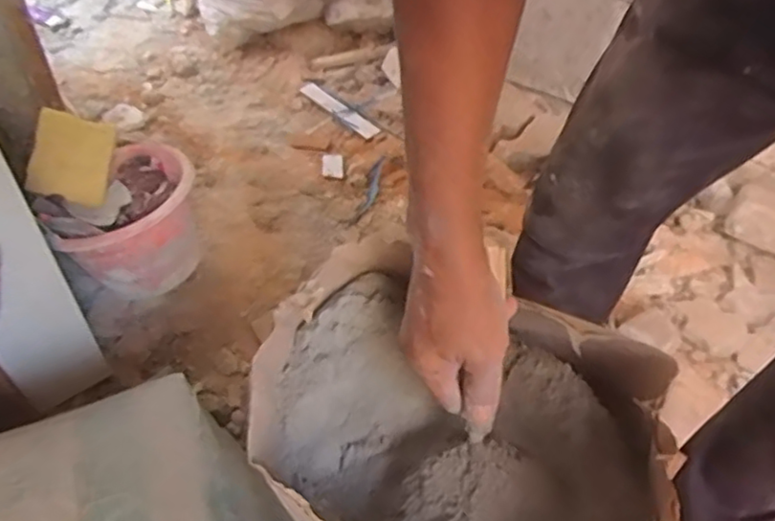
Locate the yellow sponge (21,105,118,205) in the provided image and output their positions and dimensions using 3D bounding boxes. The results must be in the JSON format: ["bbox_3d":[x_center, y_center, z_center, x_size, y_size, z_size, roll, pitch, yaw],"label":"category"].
[{"bbox_3d":[-0.488,-0.161,1.005,0.011,0.115,0.139,-6,72,42],"label":"yellow sponge"}]

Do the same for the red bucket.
[{"bbox_3d":[-0.408,-0.064,1.014,0.212,0.176,0.215,2,51,-3],"label":"red bucket"}]

